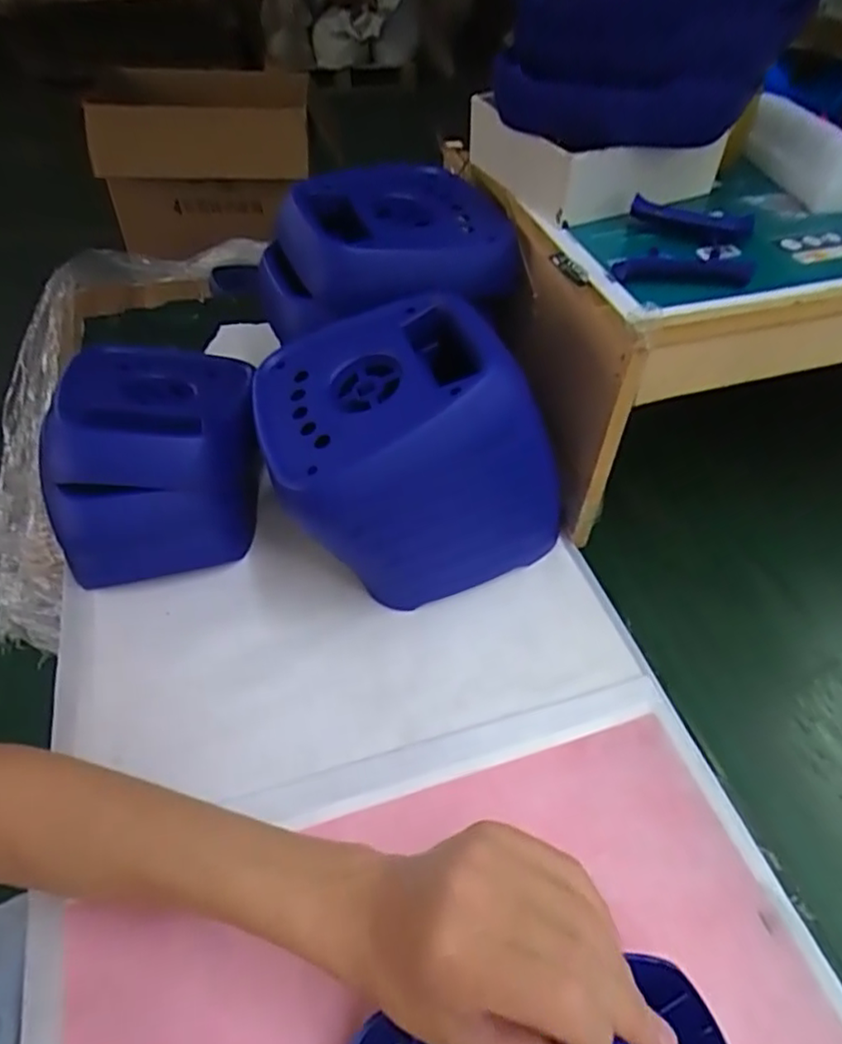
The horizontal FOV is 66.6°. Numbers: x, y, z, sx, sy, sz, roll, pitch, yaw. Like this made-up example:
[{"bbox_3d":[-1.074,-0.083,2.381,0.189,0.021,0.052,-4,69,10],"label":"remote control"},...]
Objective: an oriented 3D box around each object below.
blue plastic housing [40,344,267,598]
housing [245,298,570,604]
[{"bbox_3d":[-0.208,-0.063,0.520,0.152,0.102,0.195,-7,49,-12],"label":"blue plastic housing"},{"bbox_3d":[-0.007,-0.051,0.477,0.211,0.176,0.158,-12,50,-16],"label":"housing"}]

